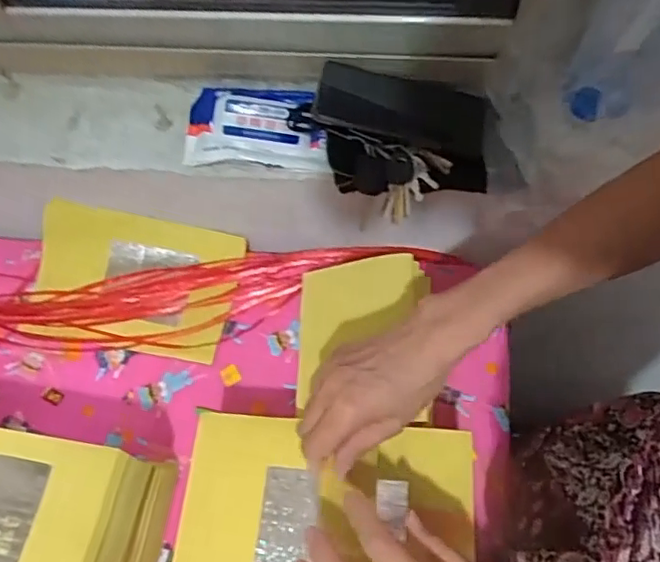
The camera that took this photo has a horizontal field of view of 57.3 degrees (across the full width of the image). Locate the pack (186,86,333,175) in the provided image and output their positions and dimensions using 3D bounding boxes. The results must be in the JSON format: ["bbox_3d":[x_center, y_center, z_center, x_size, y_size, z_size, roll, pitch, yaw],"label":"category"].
[{"bbox_3d":[-0.077,-0.163,0.632,0.146,0.028,0.099,0,64,4],"label":"pack"}]

